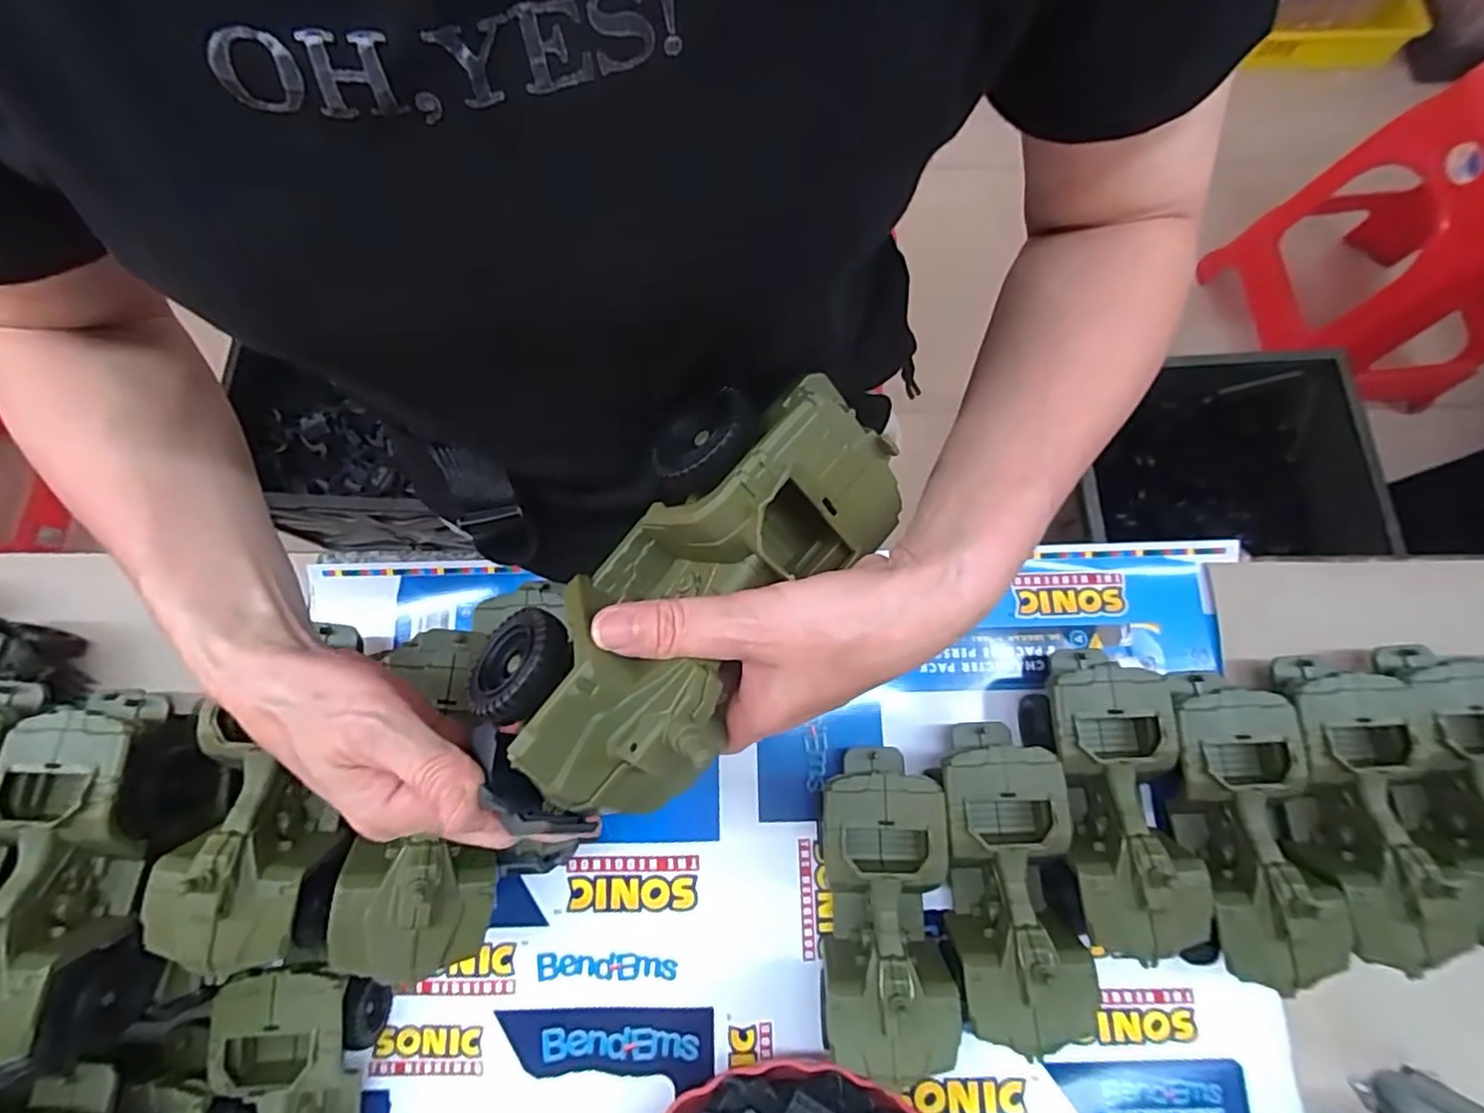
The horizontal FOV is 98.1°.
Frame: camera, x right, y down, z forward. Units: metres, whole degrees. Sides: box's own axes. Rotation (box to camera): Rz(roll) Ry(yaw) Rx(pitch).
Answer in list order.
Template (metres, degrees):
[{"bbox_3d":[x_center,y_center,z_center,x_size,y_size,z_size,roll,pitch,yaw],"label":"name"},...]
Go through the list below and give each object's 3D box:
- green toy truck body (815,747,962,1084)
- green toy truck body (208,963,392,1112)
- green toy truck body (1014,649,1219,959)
[{"bbox_3d":[0.092,0.225,0.427,0.079,0.080,0.181,0,76,1],"label":"green toy truck body"},{"bbox_3d":[-0.279,0.343,0.397,0.080,0.064,0.171,-4,76,0],"label":"green toy truck body"},{"bbox_3d":[0.247,0.158,0.430,0.085,0.069,0.190,1,76,1],"label":"green toy truck body"}]

